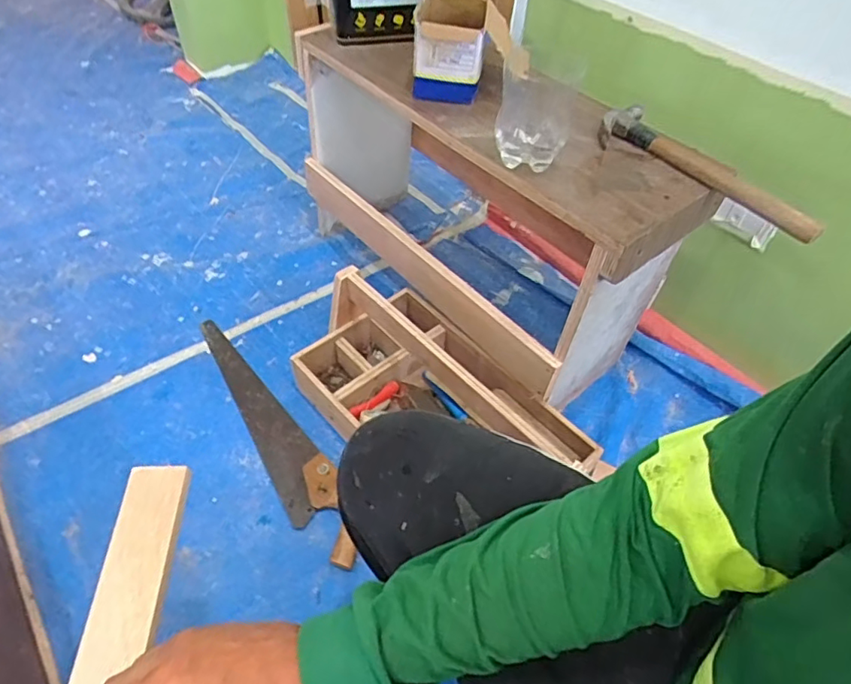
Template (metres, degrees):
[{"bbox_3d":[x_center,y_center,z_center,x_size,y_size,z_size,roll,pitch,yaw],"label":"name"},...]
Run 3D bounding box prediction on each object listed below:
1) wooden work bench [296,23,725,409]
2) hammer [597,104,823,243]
[{"bbox_3d":[0.088,-0.242,1.019,0.270,0.453,0.715,-34,59,-26],"label":"wooden work bench"},{"bbox_3d":[0.363,-0.223,0.715,0.085,0.035,0.303,-34,59,-27],"label":"hammer"}]

